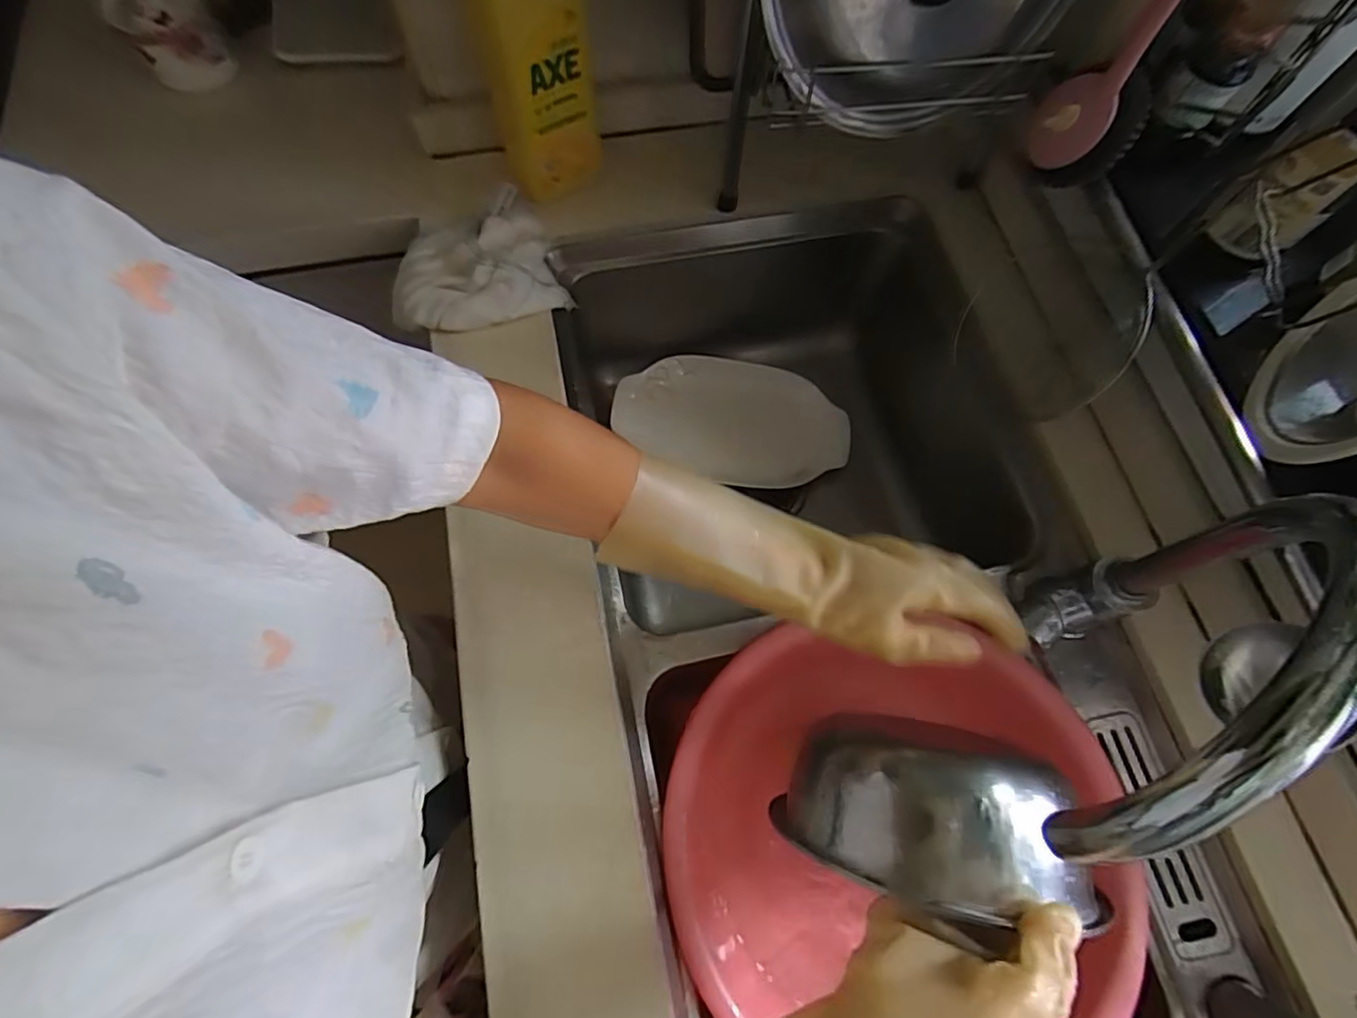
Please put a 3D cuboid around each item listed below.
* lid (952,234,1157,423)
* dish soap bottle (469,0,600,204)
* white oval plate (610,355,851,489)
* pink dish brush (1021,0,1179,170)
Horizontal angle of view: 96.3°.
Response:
[{"bbox_3d":[0.322,-0.157,0.538,0.025,0.157,0.140,-10,48,-28],"label":"lid"},{"bbox_3d":[-0.127,-0.395,0.517,0.098,0.280,0.062,-14,71,-8],"label":"dish soap bottle"},{"bbox_3d":[0.069,-0.115,0.816,0.304,0.027,0.158,9,104,0],"label":"white oval plate"},{"bbox_3d":[0.315,-0.338,0.399,0.053,0.226,0.057,29,71,8],"label":"pink dish brush"}]

